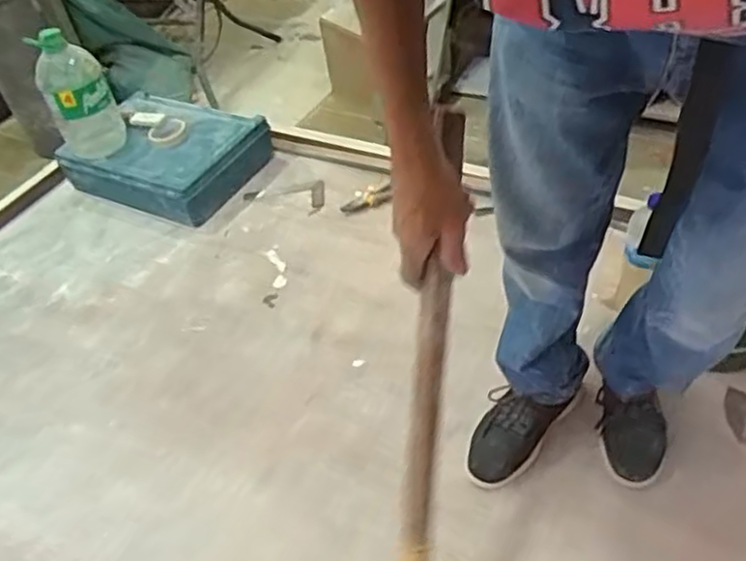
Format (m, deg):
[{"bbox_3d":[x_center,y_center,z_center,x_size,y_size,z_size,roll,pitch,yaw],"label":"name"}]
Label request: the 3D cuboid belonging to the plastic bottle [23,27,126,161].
[{"bbox_3d":[-0.716,-0.458,1.640,0.149,0.274,0.162,-22,45,-11],"label":"plastic bottle"}]

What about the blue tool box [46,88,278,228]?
[{"bbox_3d":[-0.558,-0.322,1.785,0.471,0.165,0.369,15,50,24],"label":"blue tool box"}]

